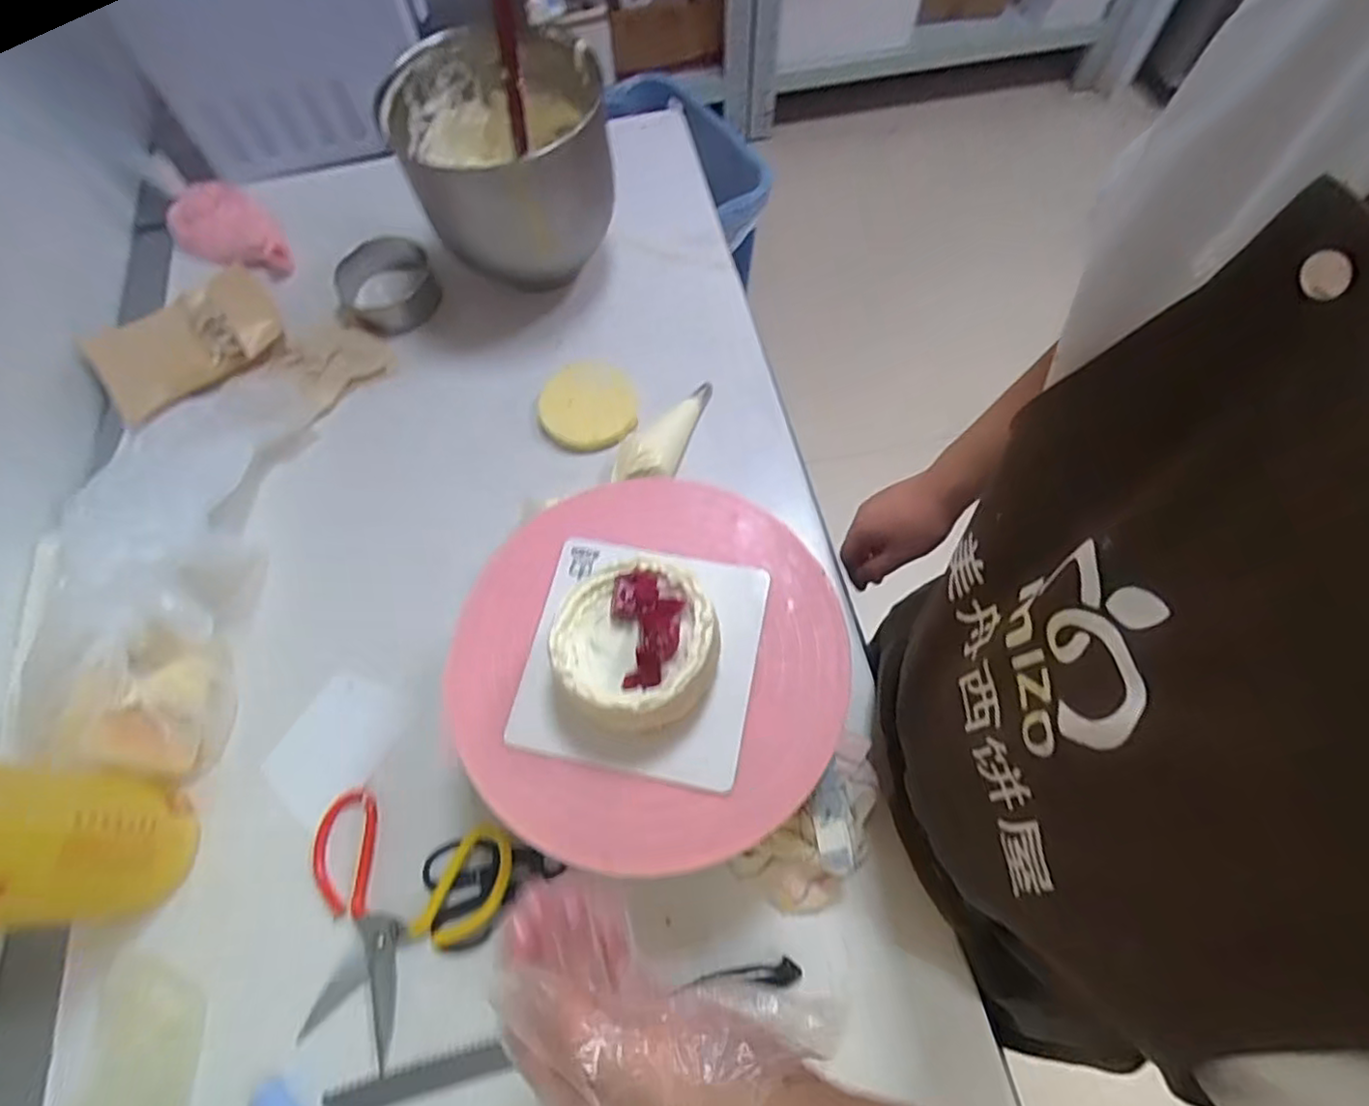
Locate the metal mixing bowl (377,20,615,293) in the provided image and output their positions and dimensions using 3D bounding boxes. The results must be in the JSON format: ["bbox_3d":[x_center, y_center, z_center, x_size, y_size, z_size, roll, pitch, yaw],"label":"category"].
[{"bbox_3d":[-0.191,-0.431,0.733,0.211,0.203,0.203,-1,66,2],"label":"metal mixing bowl"}]

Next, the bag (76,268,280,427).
[{"bbox_3d":[-0.583,-0.251,0.775,0.204,0.039,0.142,-40,71,-15],"label":"bag"}]

